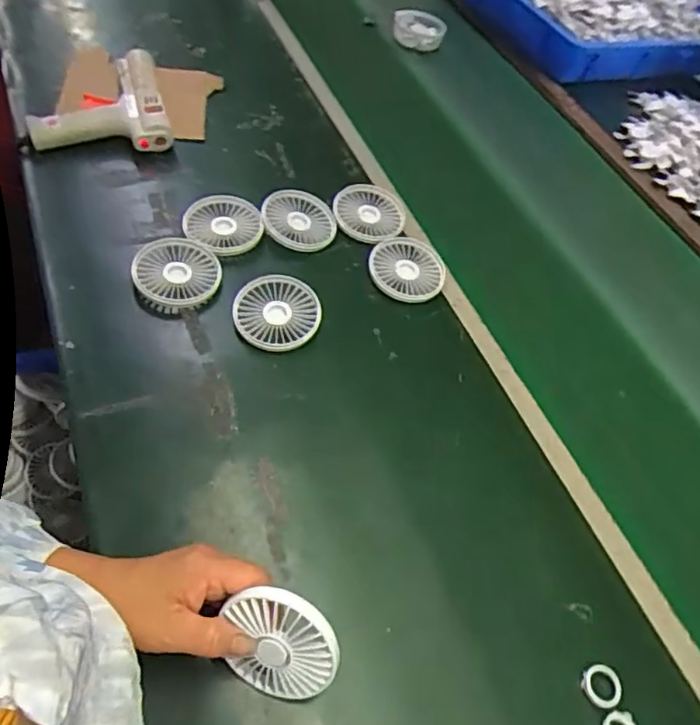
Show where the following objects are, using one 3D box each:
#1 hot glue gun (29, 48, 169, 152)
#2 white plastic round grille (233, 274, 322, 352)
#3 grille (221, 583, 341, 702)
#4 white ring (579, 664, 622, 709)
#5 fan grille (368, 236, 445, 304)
[{"bbox_3d":[-0.321,-0.324,0.763,0.160,0.059,0.161,-10,58,-18],"label":"hot glue gun"},{"bbox_3d":[-0.075,-0.053,0.628,0.086,0.019,0.090,6,53,-8],"label":"white plastic round grille"},{"bbox_3d":[-0.046,0.196,0.410,0.076,0.088,0.015,9,19,14],"label":"grille"},{"bbox_3d":[0.198,0.254,0.469,0.031,0.004,0.029,6,53,-8],"label":"white ring"},{"bbox_3d":[0.067,-0.109,0.699,0.090,0.009,0.090,5,61,-9],"label":"fan grille"}]

